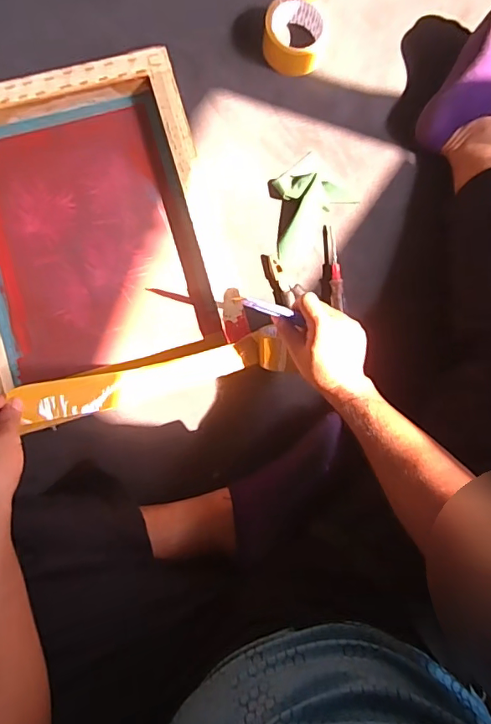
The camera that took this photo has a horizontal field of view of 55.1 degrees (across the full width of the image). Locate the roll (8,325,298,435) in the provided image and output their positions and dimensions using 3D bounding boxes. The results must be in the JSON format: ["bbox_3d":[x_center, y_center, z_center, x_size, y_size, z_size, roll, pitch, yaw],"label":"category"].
[{"bbox_3d":[-0.114,0.017,0.613,0.321,0.094,0.054,-12,87,-18],"label":"roll"}]

